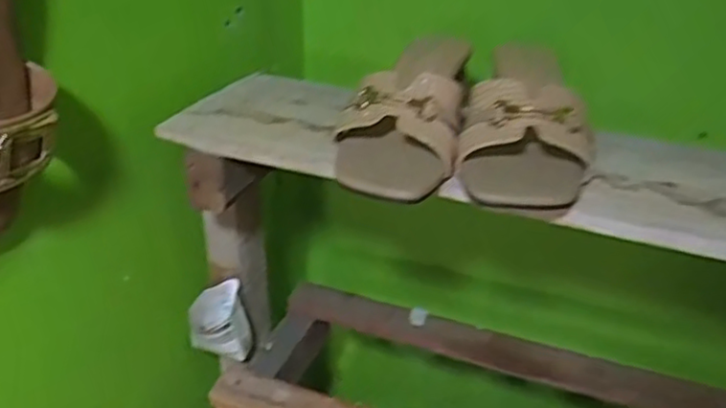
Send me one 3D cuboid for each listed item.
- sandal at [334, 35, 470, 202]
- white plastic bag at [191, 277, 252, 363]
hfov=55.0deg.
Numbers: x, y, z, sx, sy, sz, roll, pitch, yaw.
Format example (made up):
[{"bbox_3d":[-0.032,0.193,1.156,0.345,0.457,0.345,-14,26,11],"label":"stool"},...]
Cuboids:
[{"bbox_3d":[0.038,-0.082,0.527,0.095,0.055,0.207,8,40,13],"label":"sandal"},{"bbox_3d":[-0.143,0.121,0.703,0.060,0.080,0.040,-6,28,-14],"label":"white plastic bag"}]

